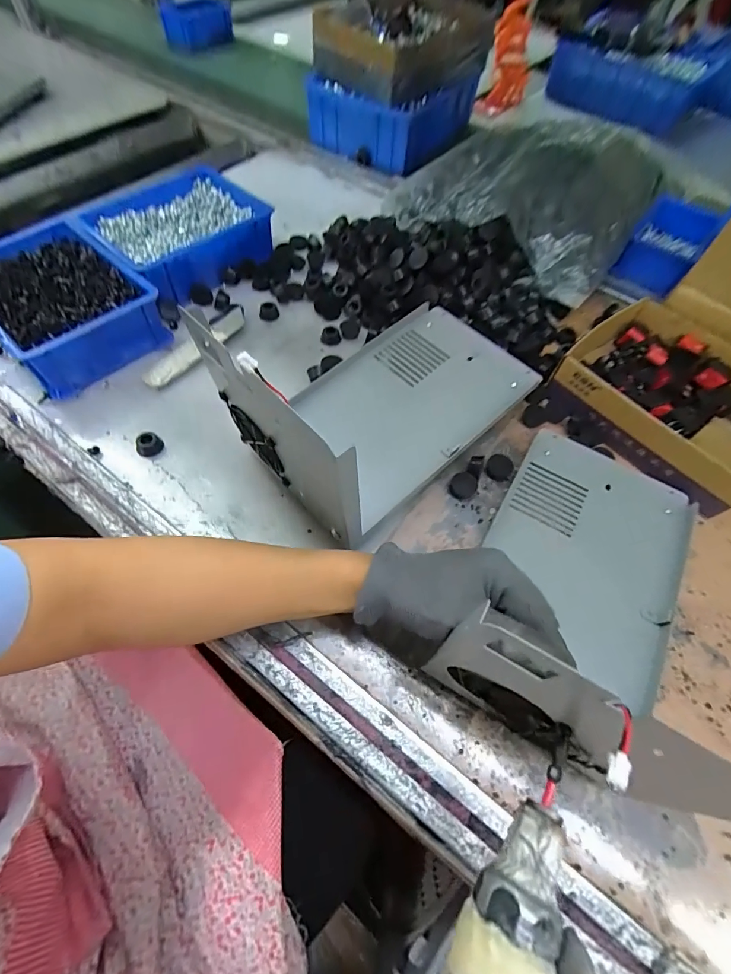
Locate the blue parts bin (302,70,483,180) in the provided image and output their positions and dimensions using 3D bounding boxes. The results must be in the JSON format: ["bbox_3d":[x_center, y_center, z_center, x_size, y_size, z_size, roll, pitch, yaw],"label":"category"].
[{"bbox_3d":[0.049,-0.680,0.758,0.200,0.081,0.244,32,64,14],"label":"blue parts bin"}]

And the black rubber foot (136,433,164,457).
[{"bbox_3d":[-0.211,-0.041,0.414,0.024,0.014,0.021,-36,68,-21],"label":"black rubber foot"}]

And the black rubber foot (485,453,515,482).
[{"bbox_3d":[0.133,-0.020,0.421,0.024,0.011,0.031,5,60,0],"label":"black rubber foot"}]

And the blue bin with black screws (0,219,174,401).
[{"bbox_3d":[-0.334,-0.202,0.469,0.195,0.065,0.141,41,66,18],"label":"blue bin with black screws"}]

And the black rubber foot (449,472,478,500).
[{"bbox_3d":[0.093,-0.001,0.406,0.026,0.006,0.026,-2,82,19],"label":"black rubber foot"}]

